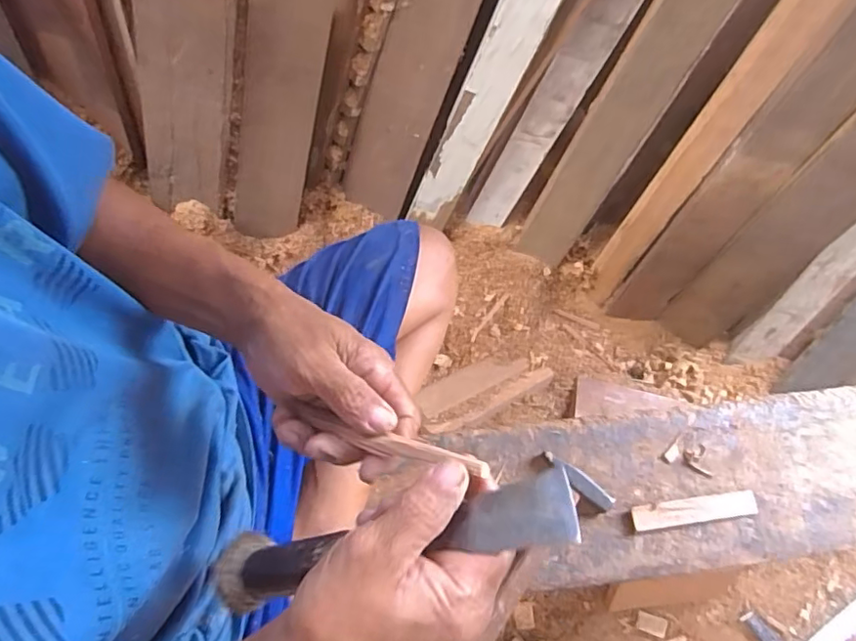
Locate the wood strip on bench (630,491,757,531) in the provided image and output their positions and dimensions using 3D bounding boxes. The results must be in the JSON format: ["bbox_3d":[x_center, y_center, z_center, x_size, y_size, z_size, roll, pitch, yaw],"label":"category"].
[{"bbox_3d":[0.303,0.216,0.650,0.149,0.015,0.028,-6,72,-4],"label":"wood strip on bench"}]

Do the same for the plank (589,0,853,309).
[{"bbox_3d":[0.451,-0.282,0.931,0.070,0.769,0.030,35,51,9],"label":"plank"}]

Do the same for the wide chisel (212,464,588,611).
[{"bbox_3d":[-0.029,0.128,0.325,0.237,0.030,0.041,-22,70,27],"label":"wide chisel"}]

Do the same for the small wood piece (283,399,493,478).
[{"bbox_3d":[-0.022,0.072,0.332,0.125,0.011,0.015,8,68,32],"label":"small wood piece"}]

